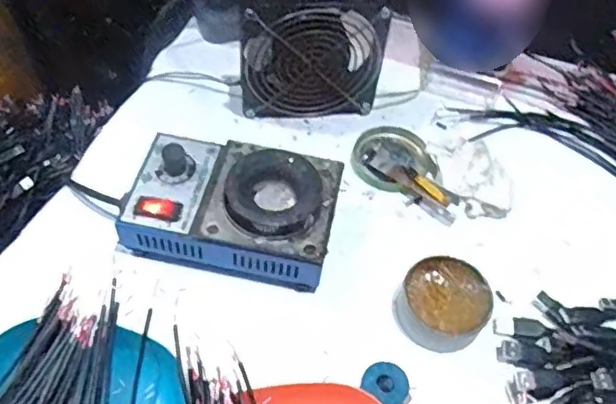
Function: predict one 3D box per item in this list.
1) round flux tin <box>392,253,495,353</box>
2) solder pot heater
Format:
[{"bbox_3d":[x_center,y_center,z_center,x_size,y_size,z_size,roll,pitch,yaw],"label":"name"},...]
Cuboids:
[{"bbox_3d":[0.098,0.073,0.447,0.062,0.025,0.063,2,55,-3],"label":"round flux tin"},{"bbox_3d":[-0.055,0.003,0.466,0.148,0.065,0.095,11,55,4],"label":"solder pot heater"}]

